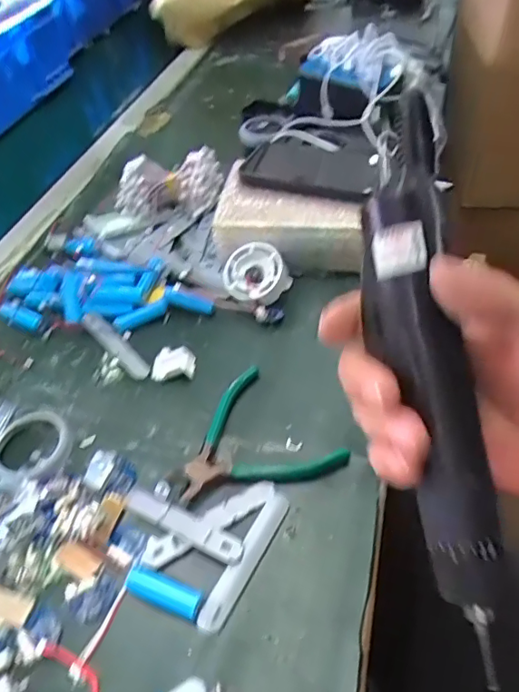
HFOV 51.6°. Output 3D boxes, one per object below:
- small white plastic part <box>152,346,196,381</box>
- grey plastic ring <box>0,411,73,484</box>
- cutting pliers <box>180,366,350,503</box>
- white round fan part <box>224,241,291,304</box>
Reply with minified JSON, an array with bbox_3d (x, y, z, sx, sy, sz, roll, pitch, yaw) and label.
[{"bbox_3d":[-0.073,0.015,0.459,0.036,0.013,0.032,-2,46,4],"label":"small white plastic part"},{"bbox_3d":[-0.171,0.078,0.404,0.056,0.012,0.058,-3,46,3],"label":"grey plastic ring"},{"bbox_3d":[-0.001,0.057,0.407,0.114,0.020,0.107,-8,46,-2],"label":"cutting pliers"},{"bbox_3d":[-0.003,-0.066,0.505,0.058,0.028,0.055,6,80,14],"label":"white round fan part"}]

